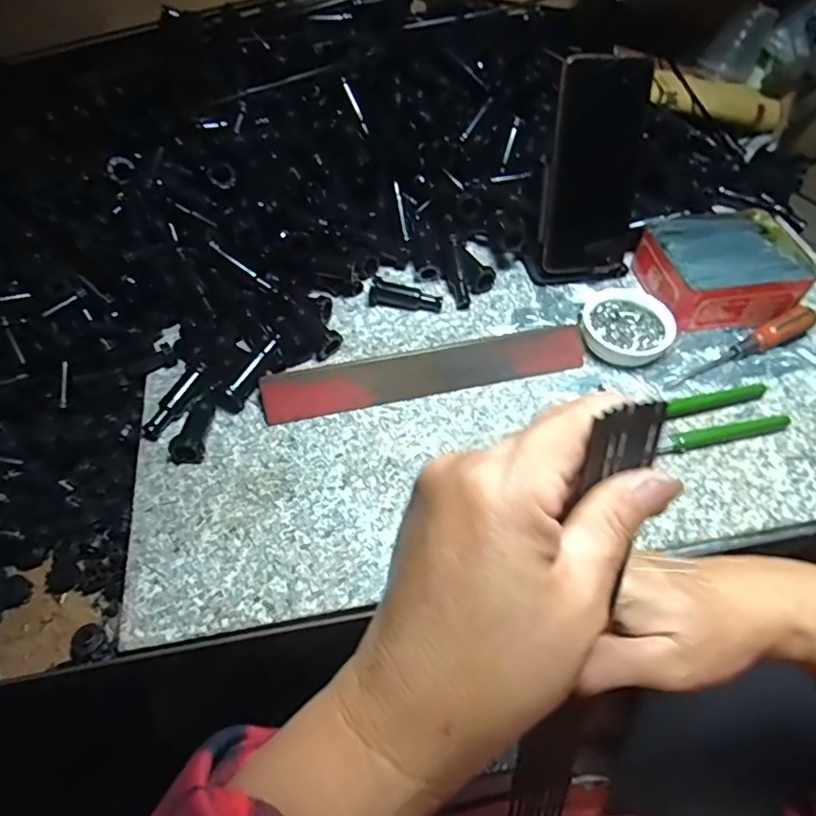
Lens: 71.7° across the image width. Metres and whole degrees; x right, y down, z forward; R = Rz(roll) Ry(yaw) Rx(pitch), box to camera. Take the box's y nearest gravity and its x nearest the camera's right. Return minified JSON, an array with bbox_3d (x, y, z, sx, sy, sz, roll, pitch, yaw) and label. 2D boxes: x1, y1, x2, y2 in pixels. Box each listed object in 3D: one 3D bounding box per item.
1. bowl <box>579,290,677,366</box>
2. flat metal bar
[{"bbox_3d":[0.182,-0.066,0.475,0.072,0.026,0.070,0,54,0],"label":"bowl"},{"bbox_3d":[0.017,-0.029,0.448,0.259,0.036,0.010,-11,14,-10],"label":"flat metal bar"}]

